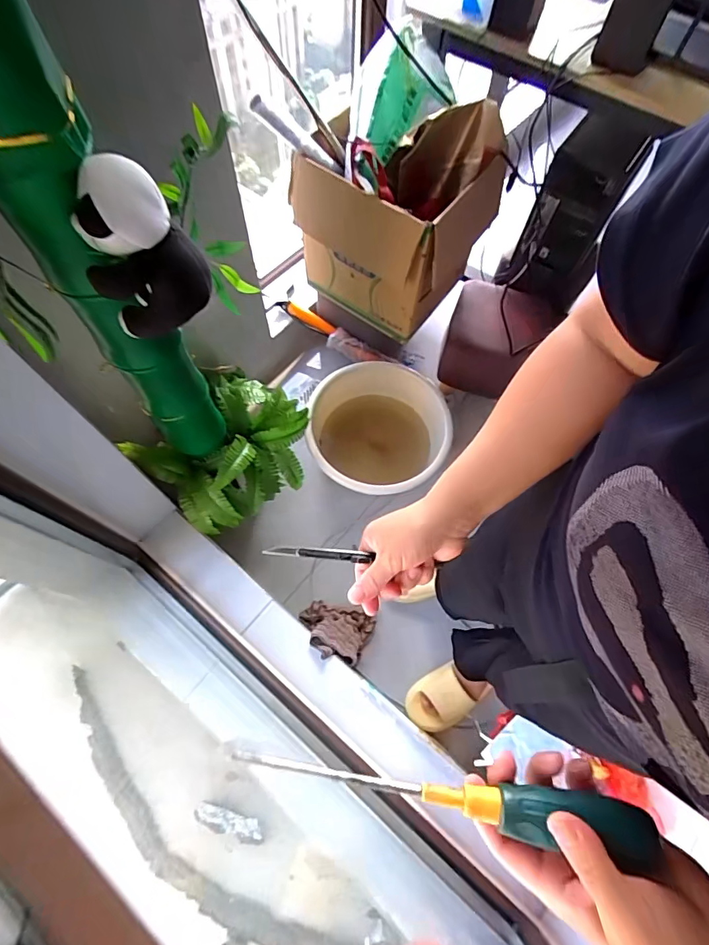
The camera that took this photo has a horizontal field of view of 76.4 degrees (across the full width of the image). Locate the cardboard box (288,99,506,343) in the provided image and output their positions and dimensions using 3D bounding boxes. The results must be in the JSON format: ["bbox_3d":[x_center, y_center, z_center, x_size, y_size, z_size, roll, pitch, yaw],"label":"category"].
[{"bbox_3d":[0.080,-0.547,1.015,0.361,0.393,0.246,29,69,10],"label":"cardboard box"}]

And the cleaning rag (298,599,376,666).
[{"bbox_3d":[-0.044,0.358,1.029,0.172,0.148,0.126,12,67,3],"label":"cleaning rag"}]

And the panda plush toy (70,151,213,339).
[{"bbox_3d":[-0.231,-0.237,0.495,0.113,0.151,0.084,-5,67,-5],"label":"panda plush toy"}]

